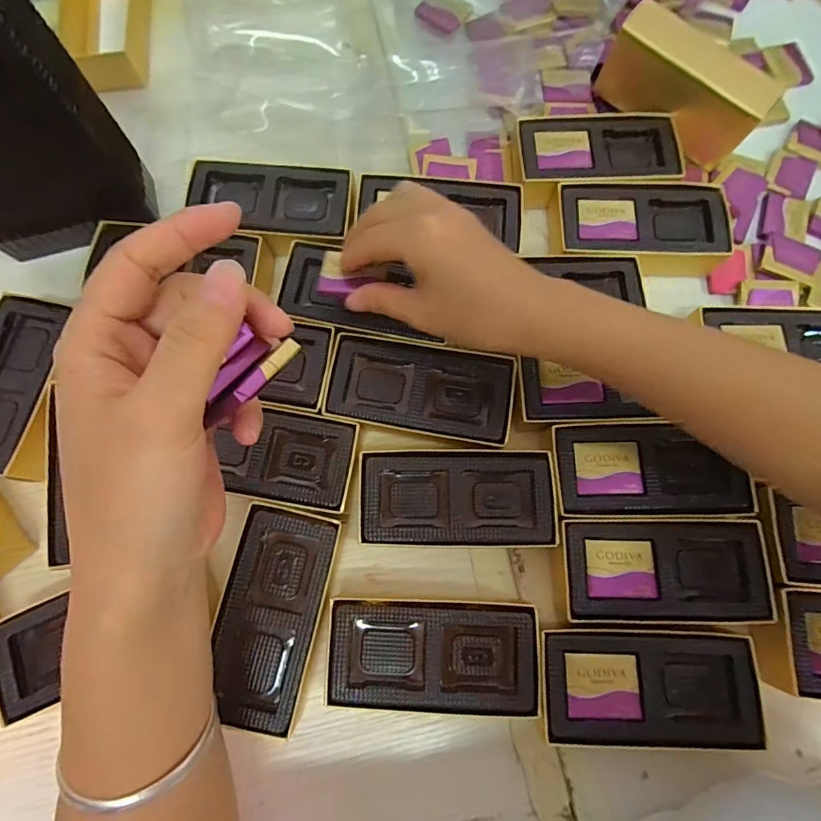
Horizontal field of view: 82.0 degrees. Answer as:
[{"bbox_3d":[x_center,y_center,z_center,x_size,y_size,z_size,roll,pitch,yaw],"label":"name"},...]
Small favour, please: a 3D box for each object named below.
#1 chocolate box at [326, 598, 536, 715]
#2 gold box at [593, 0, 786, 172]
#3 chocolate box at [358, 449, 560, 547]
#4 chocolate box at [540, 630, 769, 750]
[{"bbox_3d":[0.012,0.139,0.273,0.113,0.034,0.056,1,75,1],"label":"chocolate box"},{"bbox_3d":[0.197,-0.232,0.341,0.116,0.064,0.037,36,76,11],"label":"gold box"},{"bbox_3d":[0.028,0.055,0.294,0.114,0.034,0.055,0,75,1],"label":"chocolate box"},{"bbox_3d":[0.129,0.154,0.268,0.113,0.035,0.056,1,75,1],"label":"chocolate box"}]

